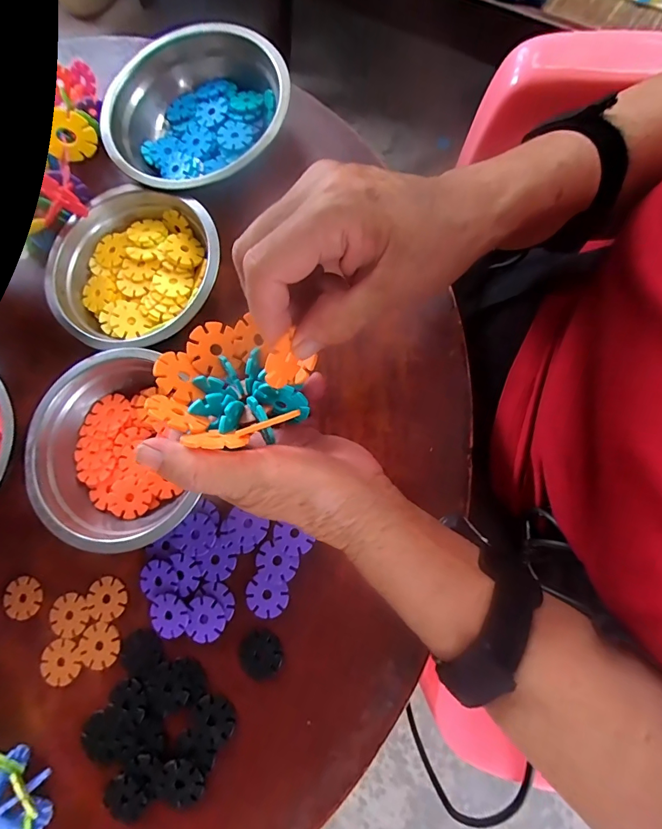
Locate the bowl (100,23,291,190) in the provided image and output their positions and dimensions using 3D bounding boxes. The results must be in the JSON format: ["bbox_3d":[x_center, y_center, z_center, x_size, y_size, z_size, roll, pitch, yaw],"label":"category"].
[{"bbox_3d":[-0.111,-0.259,0.361,0.140,0.050,0.162,40,85,12],"label":"bowl"}]

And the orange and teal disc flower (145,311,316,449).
[{"bbox_3d":[-0.055,-0.018,0.218,0.080,0.046,0.072,43,80,12],"label":"orange and teal disc flower"}]

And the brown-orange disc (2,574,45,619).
[{"bbox_3d":[-0.246,0.146,0.329,0.029,0.004,0.032,-38,77,-2],"label":"brown-orange disc"}]

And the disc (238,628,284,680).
[{"bbox_3d":[-0.051,0.173,0.298,0.032,0.004,0.032,-1,78,6],"label":"disc"}]

